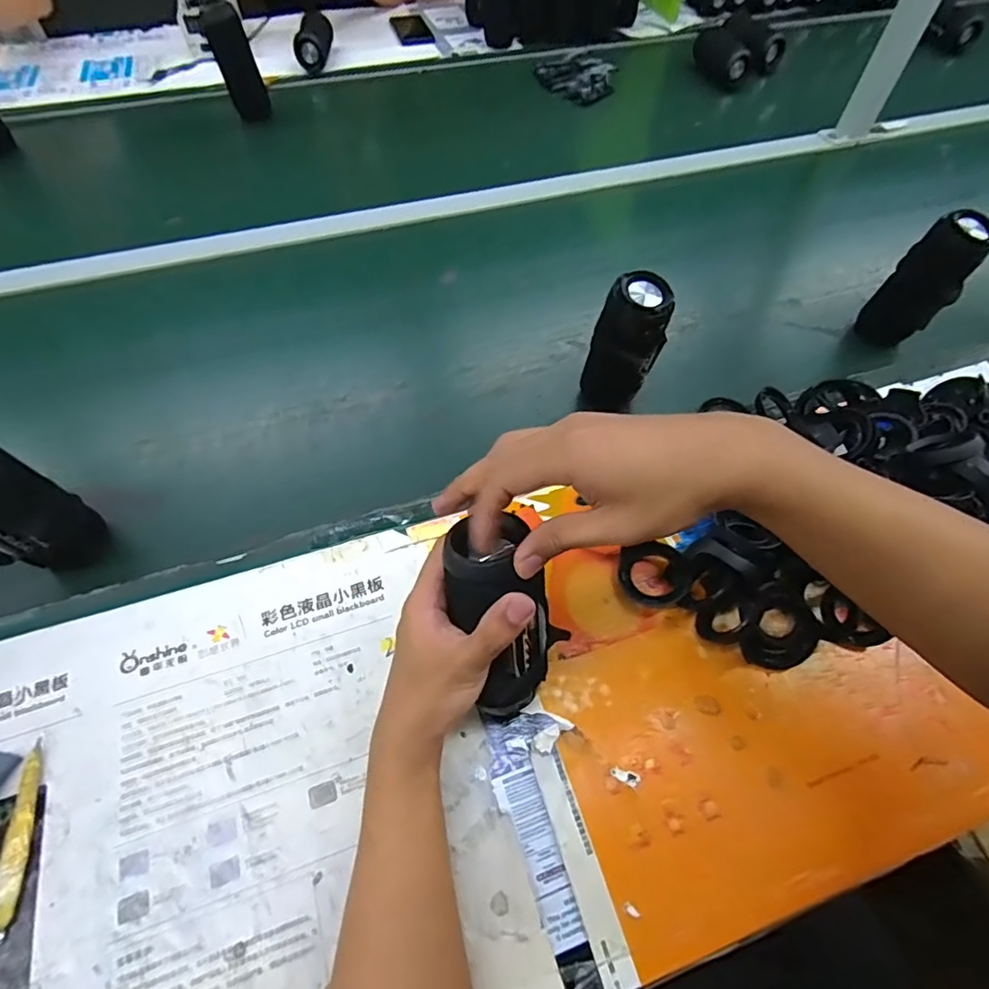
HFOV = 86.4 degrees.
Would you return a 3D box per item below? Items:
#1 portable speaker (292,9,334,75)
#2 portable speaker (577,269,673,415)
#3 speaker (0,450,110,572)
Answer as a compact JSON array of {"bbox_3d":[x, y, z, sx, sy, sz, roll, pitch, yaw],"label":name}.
[{"bbox_3d":[-0.371,-0.940,1.093,0.071,0.067,0.155,-4,59,-4],"label":"portable speaker"},{"bbox_3d":[0.141,-0.152,0.562,0.064,0.157,0.057,-39,65,-22],"label":"portable speaker"},{"bbox_3d":[-0.395,0.015,0.434,0.071,0.134,0.055,-21,60,-13],"label":"speaker"}]

